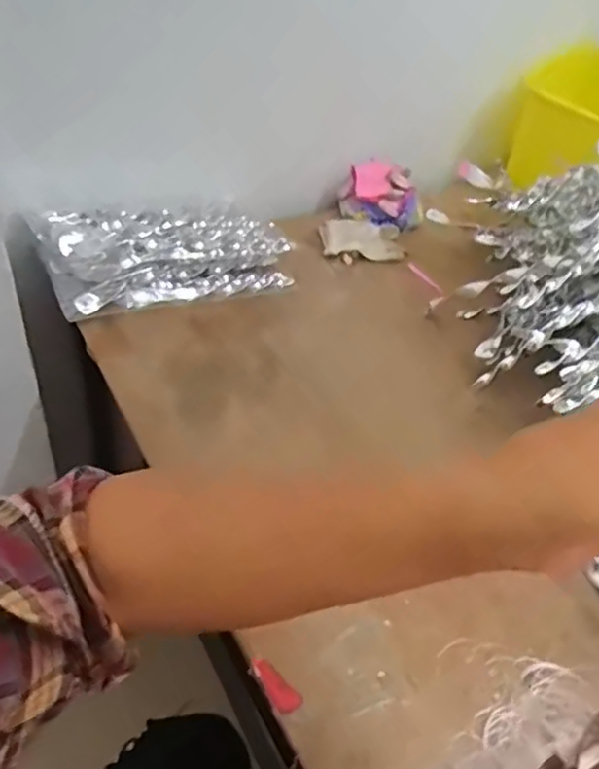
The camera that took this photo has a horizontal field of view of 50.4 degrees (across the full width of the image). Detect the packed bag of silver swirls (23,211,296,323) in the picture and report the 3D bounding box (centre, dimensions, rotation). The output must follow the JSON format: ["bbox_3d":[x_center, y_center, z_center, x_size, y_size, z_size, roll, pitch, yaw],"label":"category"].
[{"bbox_3d":[-0.152,-0.167,0.791,0.309,0.101,0.116,-15,48,-26],"label":"packed bag of silver swirls"}]

